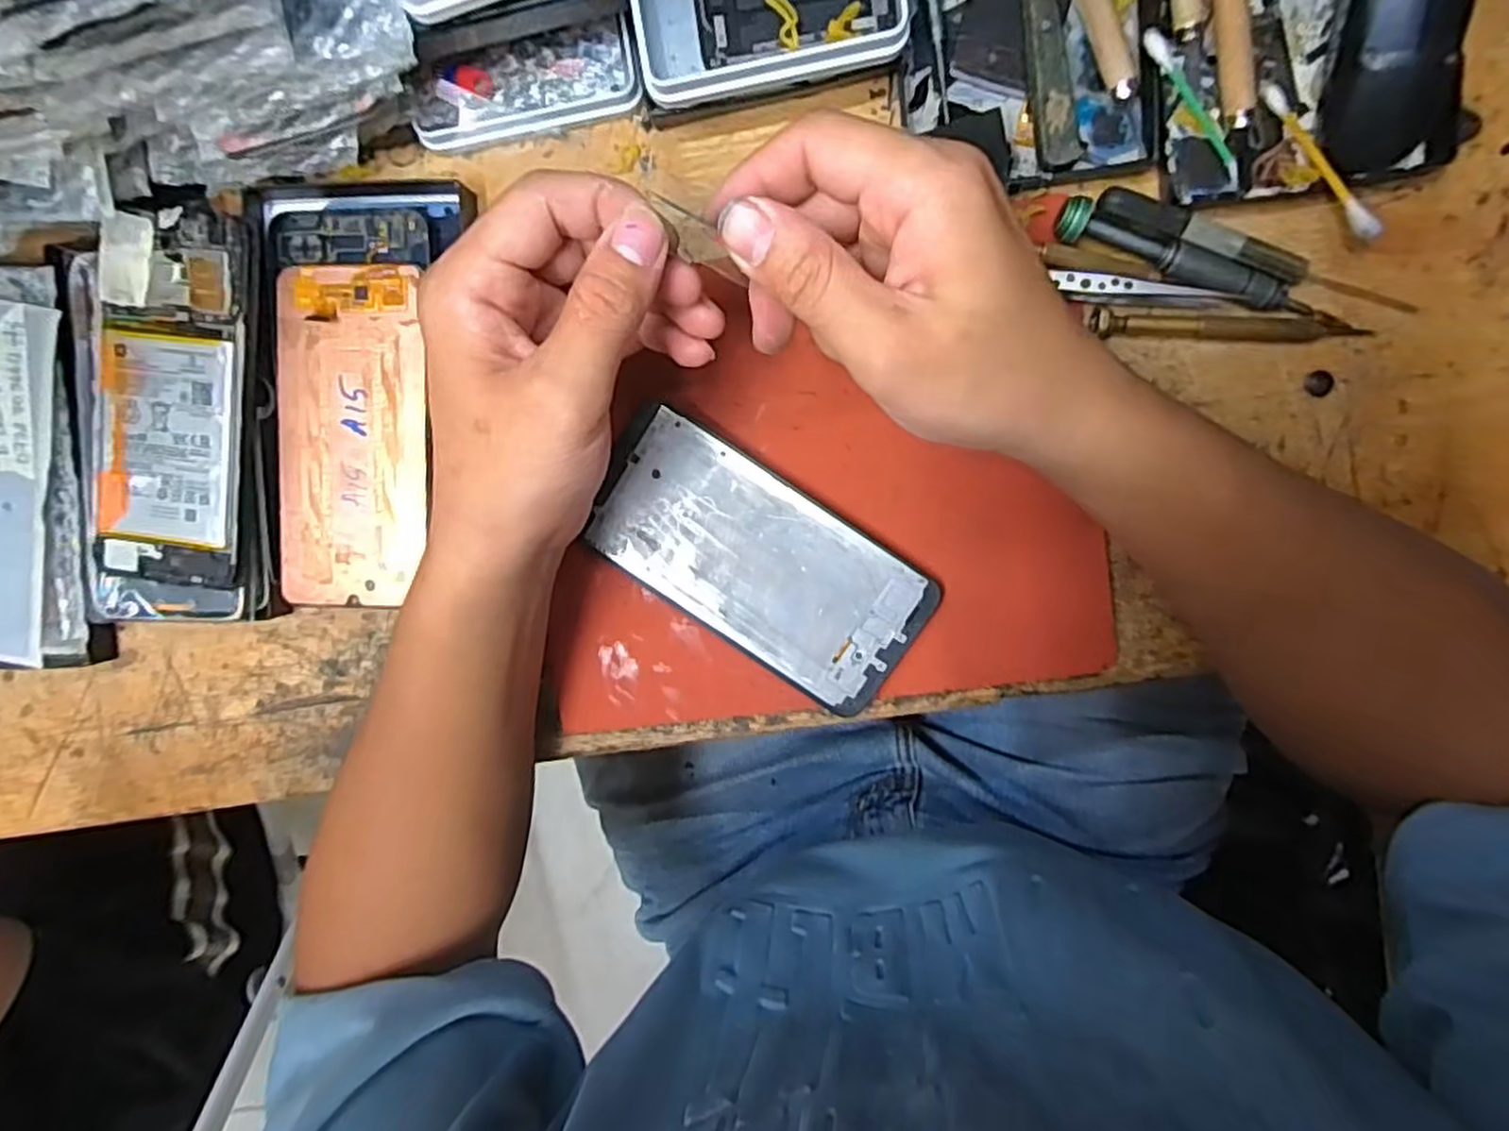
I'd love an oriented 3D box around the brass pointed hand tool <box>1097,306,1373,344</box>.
[{"bbox_3d":[0.195,-0.098,0.306,0.109,0.008,0.011,5,98,4],"label":"brass pointed hand tool"}]

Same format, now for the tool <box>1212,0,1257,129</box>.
[{"bbox_3d":[0.187,-0.224,0.288,0.015,0.008,0.100,-9,97,6],"label":"tool"}]

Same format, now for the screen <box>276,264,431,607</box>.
[{"bbox_3d":[-0.184,-0.059,0.339,0.068,0.004,0.151,3,94,3],"label":"screen"}]

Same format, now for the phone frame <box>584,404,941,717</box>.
[{"bbox_3d":[0.001,0.000,0.330,0.152,0.005,0.073,34,99,0],"label":"phone frame"}]

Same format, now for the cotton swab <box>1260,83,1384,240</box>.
[{"bbox_3d":[0.217,-0.156,0.287,0.008,0.009,0.074,-23,75,6],"label":"cotton swab"}]

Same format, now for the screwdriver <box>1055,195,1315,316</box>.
[{"bbox_3d":[0.173,-0.121,0.297,0.109,0.013,0.015,21,99,2],"label":"screwdriver"}]

